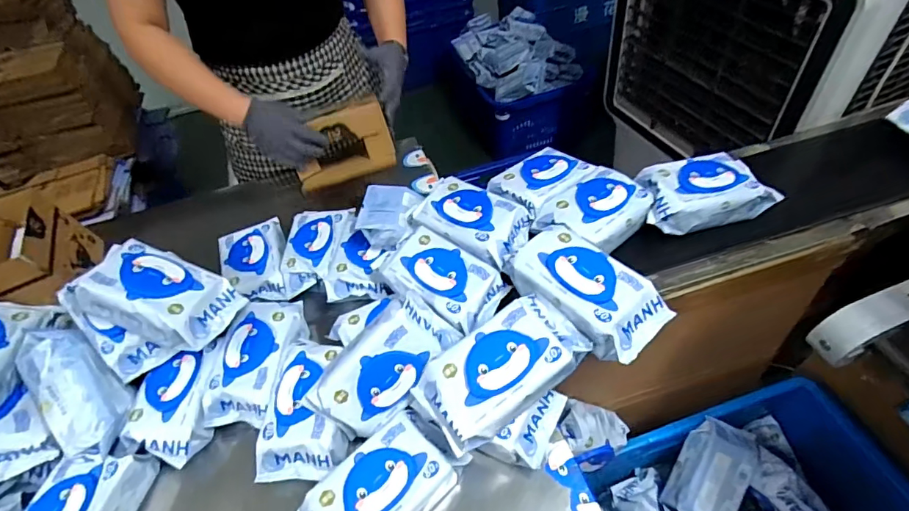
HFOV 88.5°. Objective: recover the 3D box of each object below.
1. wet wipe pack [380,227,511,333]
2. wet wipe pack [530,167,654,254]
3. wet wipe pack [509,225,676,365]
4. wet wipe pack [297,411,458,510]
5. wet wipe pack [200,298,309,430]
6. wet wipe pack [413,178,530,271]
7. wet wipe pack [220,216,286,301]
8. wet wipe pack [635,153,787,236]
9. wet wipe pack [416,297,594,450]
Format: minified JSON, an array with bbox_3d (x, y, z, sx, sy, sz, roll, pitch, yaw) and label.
[{"bbox_3d":[-0.022,0.033,0.715,0.199,0.049,0.113,26,57,26],"label":"wet wipe pack"},{"bbox_3d":[0.222,-0.074,0.724,0.172,0.042,0.118,-39,56,-25],"label":"wet wipe pack"},{"bbox_3d":[0.178,0.042,0.634,0.121,0.056,0.209,-39,56,-25],"label":"wet wipe pack"},{"bbox_3d":[-0.096,0.305,0.596,0.203,0.067,0.114,-36,55,-23],"label":"wet wipe pack"},{"bbox_3d":[-0.309,0.158,0.737,0.111,0.056,0.215,3,49,9],"label":"wet wipe pack"},{"bbox_3d":[0.029,-0.061,0.745,0.185,0.046,0.108,28,57,27],"label":"wet wipe pack"},{"bbox_3d":[-0.373,0.005,0.862,0.109,0.040,0.190,-16,49,-7],"label":"wet wipe pack"},{"bbox_3d":[0.402,-0.108,0.754,0.206,0.062,0.117,-13,49,-5],"label":"wet wipe pack"},{"bbox_3d":[0.060,0.146,0.606,0.214,0.074,0.122,-38,62,-6],"label":"wet wipe pack"}]

